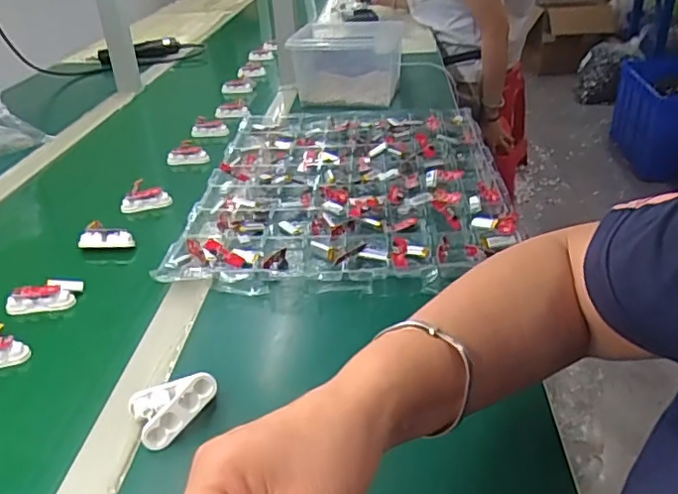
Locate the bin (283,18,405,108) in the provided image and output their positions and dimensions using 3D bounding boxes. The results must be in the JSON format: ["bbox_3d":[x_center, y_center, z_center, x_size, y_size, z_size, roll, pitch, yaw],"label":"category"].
[{"bbox_3d":[0.018,-0.355,1.117,0.215,0.124,0.255,-1,31,2],"label":"bin"}]

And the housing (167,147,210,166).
[{"bbox_3d":[-0.227,-0.137,0.877,0.059,0.025,0.014,-7,32,-7],"label":"housing"}]

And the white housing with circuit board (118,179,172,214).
[{"bbox_3d":[-0.249,-0.066,0.751,0.061,0.034,0.019,-11,32,-14],"label":"white housing with circuit board"}]

